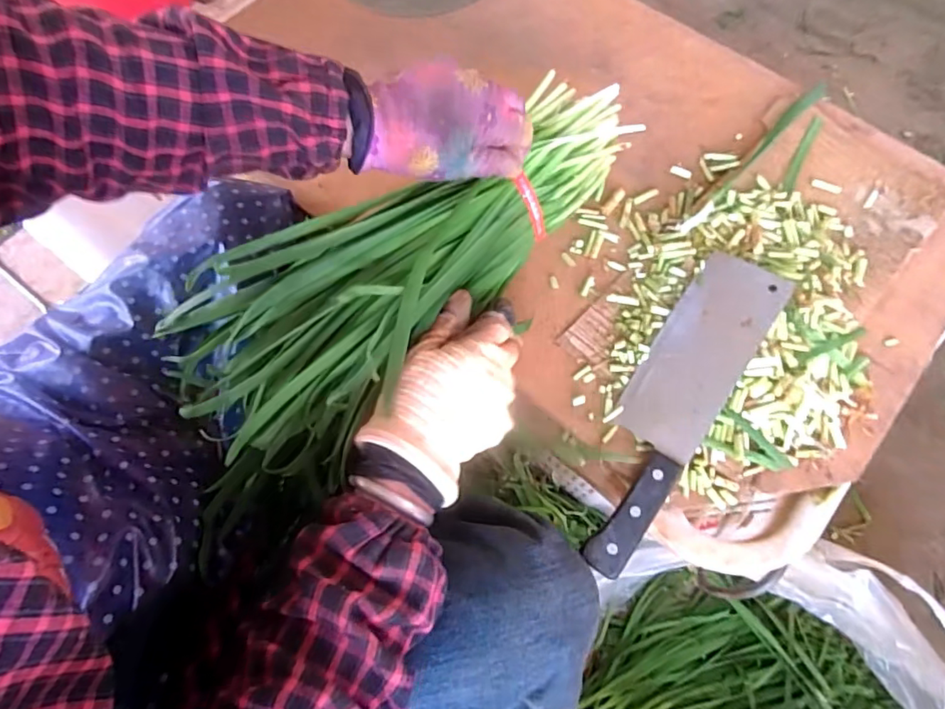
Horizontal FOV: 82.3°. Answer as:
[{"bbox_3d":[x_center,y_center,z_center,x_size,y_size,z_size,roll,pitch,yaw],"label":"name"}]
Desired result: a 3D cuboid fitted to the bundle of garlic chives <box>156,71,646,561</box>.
[{"bbox_3d":[-0.045,-0.068,0.431,0.425,0.080,0.182,-41,71,-10],"label":"bundle of garlic chives"}]

